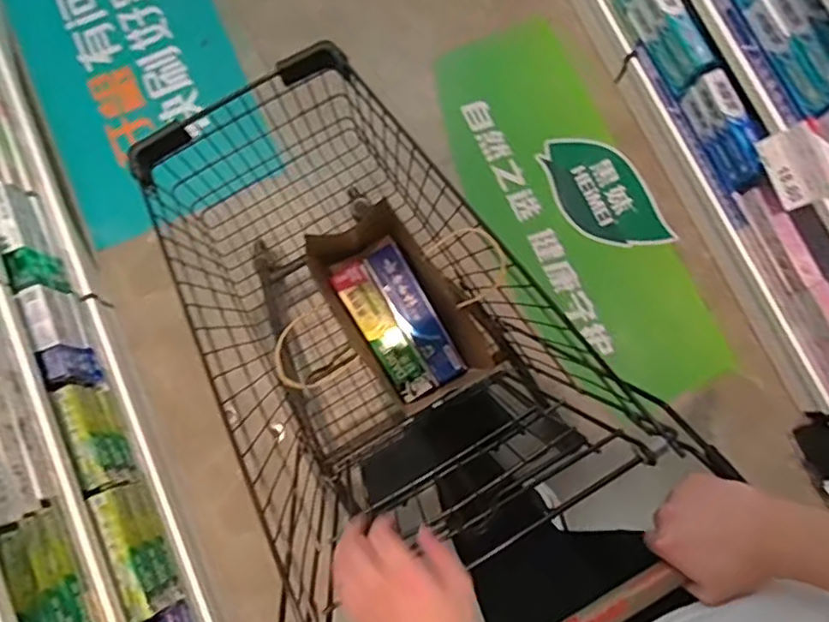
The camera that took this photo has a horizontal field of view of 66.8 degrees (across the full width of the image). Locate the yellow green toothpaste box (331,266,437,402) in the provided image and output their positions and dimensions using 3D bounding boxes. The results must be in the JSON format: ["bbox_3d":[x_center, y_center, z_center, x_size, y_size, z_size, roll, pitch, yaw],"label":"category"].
[{"bbox_3d":[-0.047,0.030,0.952,0.058,0.029,0.220,-32,81,-5],"label":"yellow green toothpaste box"}]

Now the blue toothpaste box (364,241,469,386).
[{"bbox_3d":[0.002,0.003,0.976,0.061,0.029,0.227,-30,80,-5],"label":"blue toothpaste box"}]

